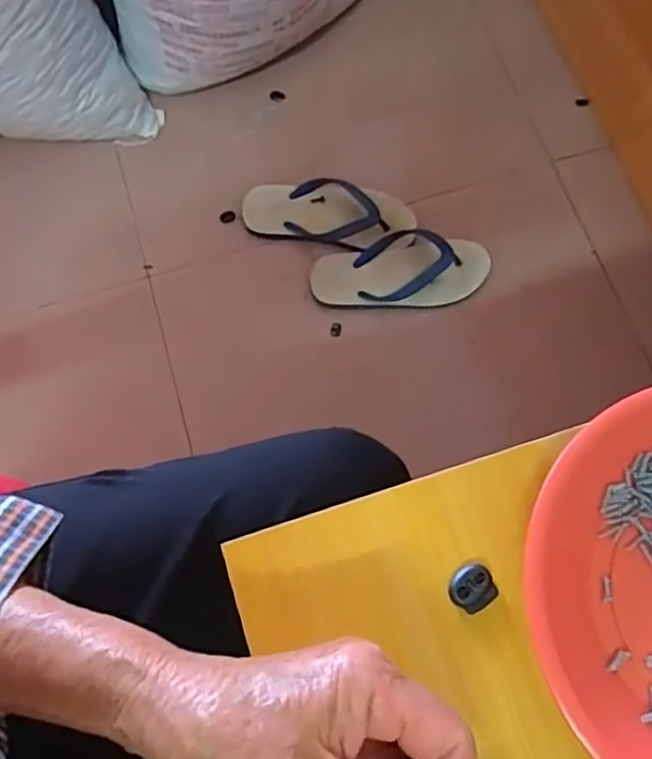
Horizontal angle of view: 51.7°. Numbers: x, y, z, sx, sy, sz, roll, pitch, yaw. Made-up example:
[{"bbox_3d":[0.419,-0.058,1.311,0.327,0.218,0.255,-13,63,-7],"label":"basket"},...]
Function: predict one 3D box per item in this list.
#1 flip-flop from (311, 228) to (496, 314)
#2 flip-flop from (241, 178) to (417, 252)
[{"bbox_3d":[0.101,-0.149,0.909,0.241,0.050,0.101,-5,72,0],"label":"flip-flop"},{"bbox_3d":[0.002,-0.234,0.936,0.240,0.044,0.099,9,72,5],"label":"flip-flop"}]

